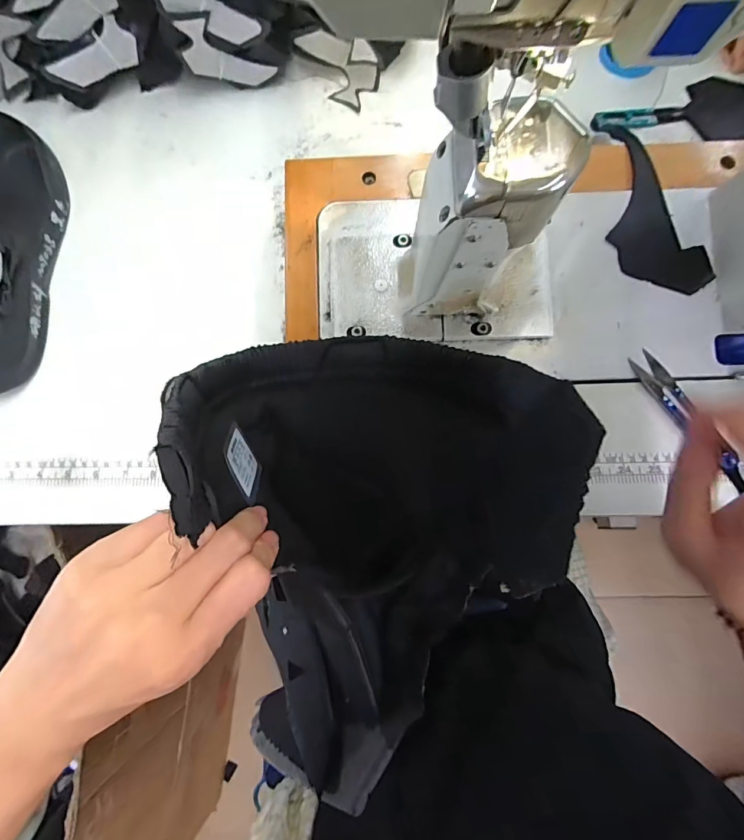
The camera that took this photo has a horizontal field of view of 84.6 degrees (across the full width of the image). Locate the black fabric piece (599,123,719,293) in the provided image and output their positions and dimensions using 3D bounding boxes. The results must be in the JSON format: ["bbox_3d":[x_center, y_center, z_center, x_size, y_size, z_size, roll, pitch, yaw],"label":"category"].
[{"bbox_3d":[0.248,-0.200,0.386,0.078,0.019,0.183,-22,76,-4],"label":"black fabric piece"}]

